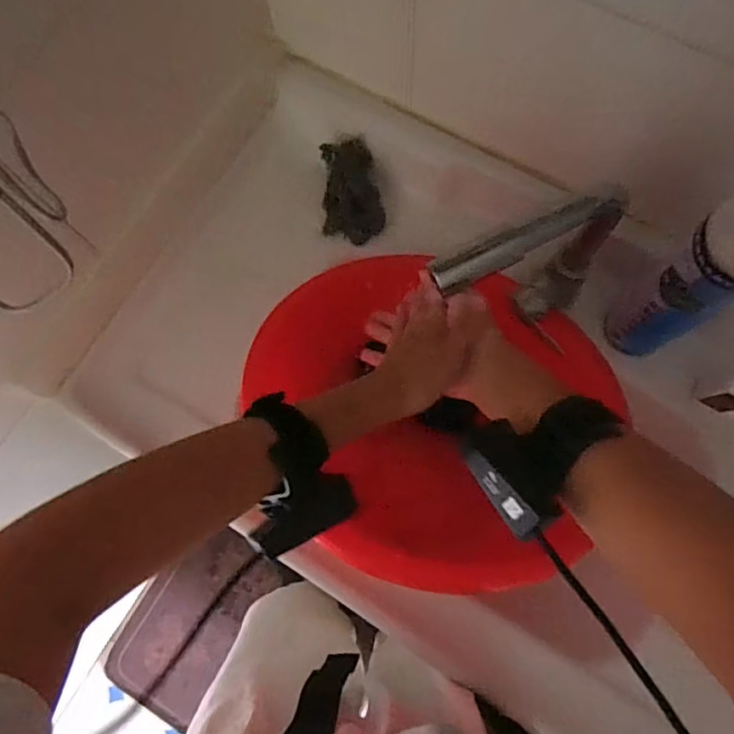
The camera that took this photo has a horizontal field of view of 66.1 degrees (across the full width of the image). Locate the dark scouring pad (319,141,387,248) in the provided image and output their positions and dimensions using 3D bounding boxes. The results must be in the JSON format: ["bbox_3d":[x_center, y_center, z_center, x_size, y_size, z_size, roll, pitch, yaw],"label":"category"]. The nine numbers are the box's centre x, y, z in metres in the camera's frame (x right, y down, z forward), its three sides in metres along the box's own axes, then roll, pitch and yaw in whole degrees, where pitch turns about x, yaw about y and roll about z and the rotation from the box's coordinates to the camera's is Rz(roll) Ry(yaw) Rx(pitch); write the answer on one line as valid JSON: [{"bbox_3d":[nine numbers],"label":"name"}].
[{"bbox_3d":[-0.016,-0.205,0.661,0.068,0.004,0.114,-1,94,5],"label":"dark scouring pad"}]

